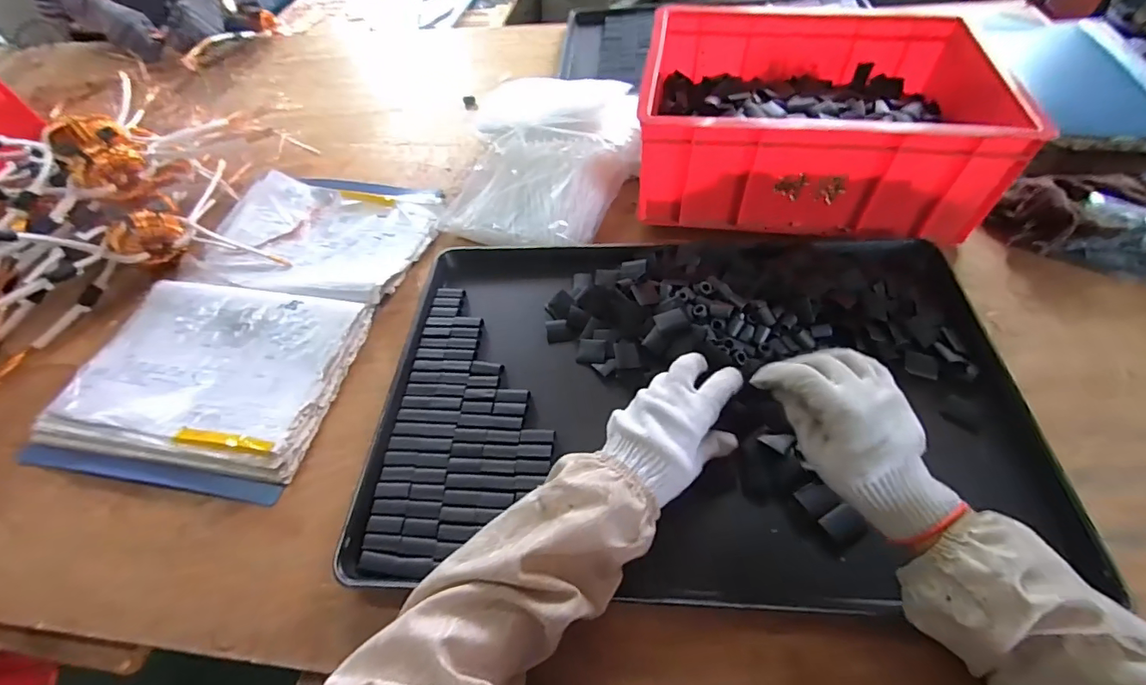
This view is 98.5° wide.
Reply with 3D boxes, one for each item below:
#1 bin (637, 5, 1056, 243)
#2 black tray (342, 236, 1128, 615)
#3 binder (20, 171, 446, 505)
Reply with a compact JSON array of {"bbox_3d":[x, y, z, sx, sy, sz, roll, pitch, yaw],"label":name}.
[{"bbox_3d":[0.302,-0.304,0.648,0.403,0.129,0.320,7,54,11],"label":"bin"},{"bbox_3d":[0.109,0.035,0.500,0.593,0.041,0.411,-1,53,5],"label":"black tray"},{"bbox_3d":[-0.389,-0.061,0.628,0.317,0.028,0.487,7,54,11],"label":"binder"}]

